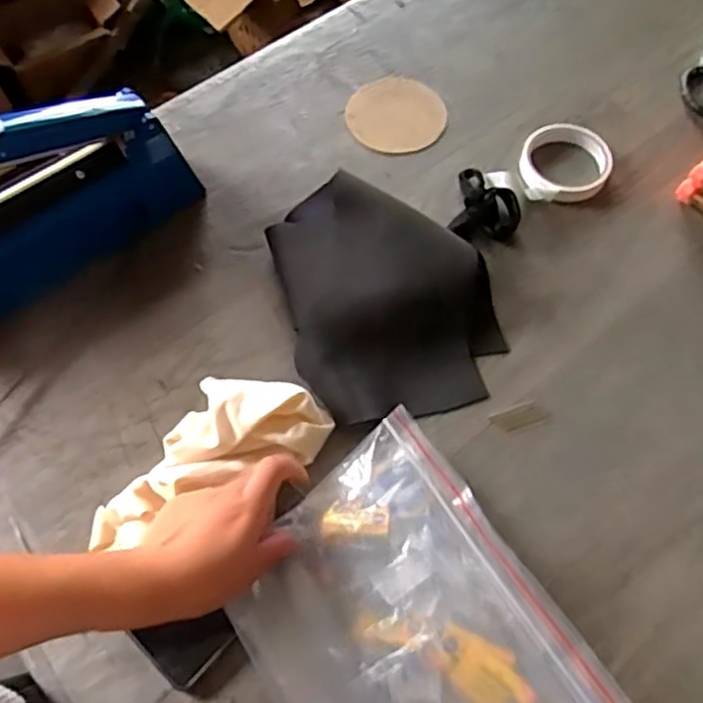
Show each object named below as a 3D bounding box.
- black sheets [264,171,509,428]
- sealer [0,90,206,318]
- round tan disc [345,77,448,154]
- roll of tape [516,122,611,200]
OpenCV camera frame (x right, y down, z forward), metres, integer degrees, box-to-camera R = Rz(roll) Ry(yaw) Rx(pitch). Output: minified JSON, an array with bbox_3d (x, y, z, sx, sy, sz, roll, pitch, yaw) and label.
[{"bbox_3d":[0.032,-0.054,0.594,0.178,0.062,0.218,-15,64,-6],"label":"black sheets"},{"bbox_3d":[-0.284,-0.131,0.574,0.295,0.184,0.065,-31,67,-13],"label":"sealer"},{"bbox_3d":[0.048,-0.255,0.729,0.102,0.010,0.095,-1,64,1],"label":"round tan disc"},{"bbox_3d":[0.214,-0.193,0.680,0.085,0.022,0.088,-1,64,1],"label":"roll of tape"}]

